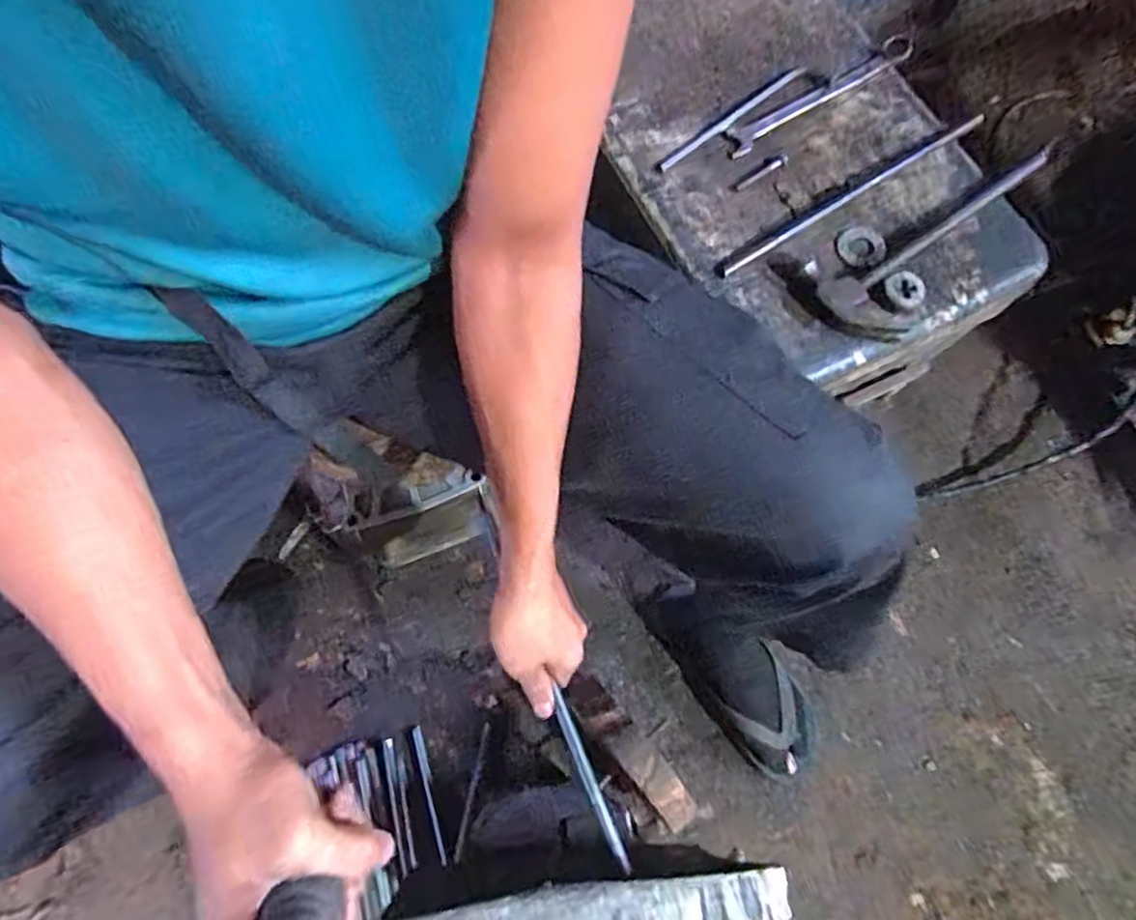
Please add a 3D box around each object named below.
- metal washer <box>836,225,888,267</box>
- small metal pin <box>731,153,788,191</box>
[{"bbox_3d":[0.275,-0.201,0.600,0.042,0.004,0.047,-6,64,7],"label":"metal washer"},{"bbox_3d":[0.187,-0.279,0.622,0.073,0.008,0.011,-35,78,-9],"label":"small metal pin"}]

